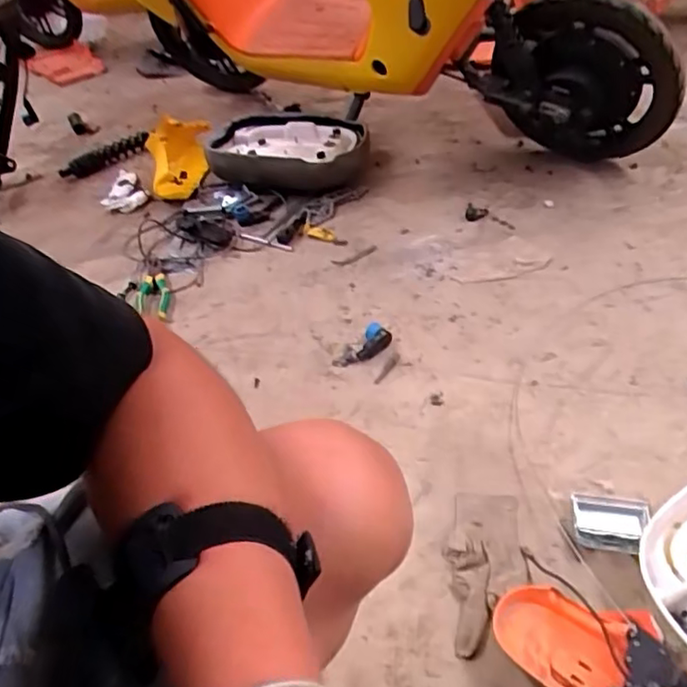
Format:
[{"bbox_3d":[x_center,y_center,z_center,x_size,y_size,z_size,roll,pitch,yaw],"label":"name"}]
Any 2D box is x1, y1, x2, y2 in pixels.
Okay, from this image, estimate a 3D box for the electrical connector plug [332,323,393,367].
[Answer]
[{"bbox_3d":[0.035,0.010,1.054,0.112,0.034,0.050,-35,48,-10],"label":"electrical connector plug"}]

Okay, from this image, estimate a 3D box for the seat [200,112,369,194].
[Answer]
[{"bbox_3d":[-0.126,-0.450,1.483,0.373,0.094,0.269,-1,42,5],"label":"seat"}]

